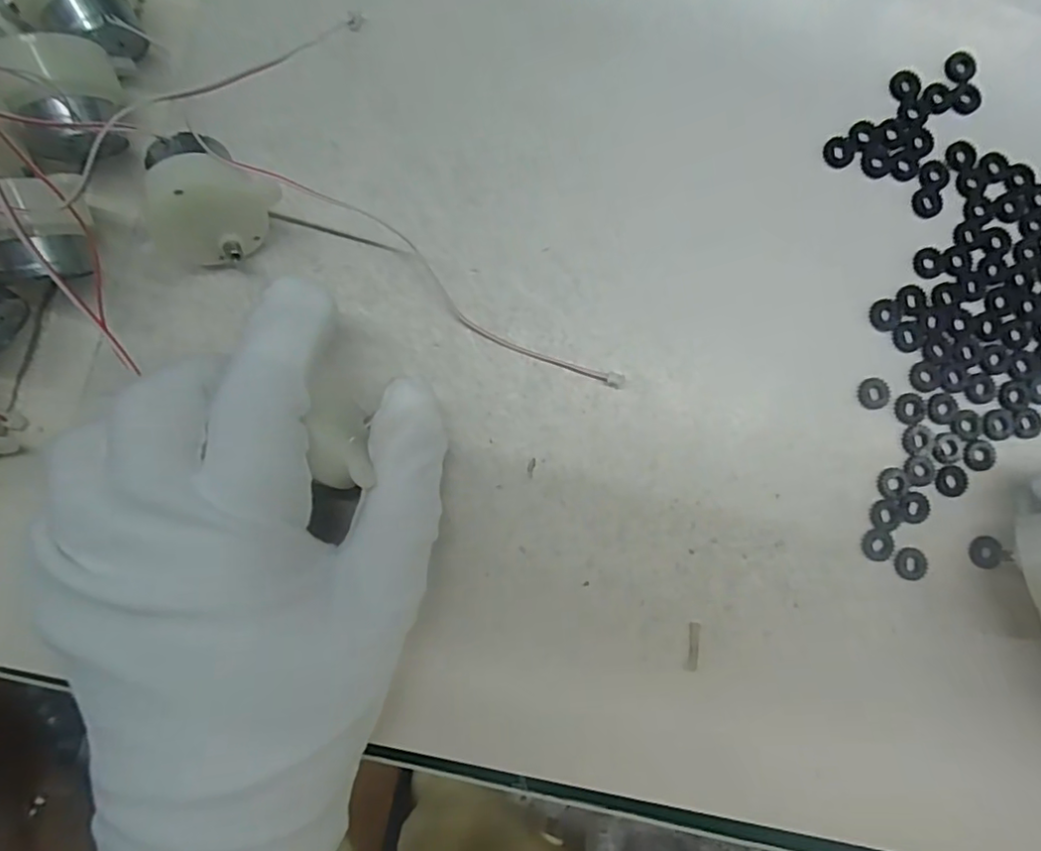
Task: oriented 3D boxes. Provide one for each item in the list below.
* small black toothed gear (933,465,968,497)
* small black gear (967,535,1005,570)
[{"bbox_3d":[0.148,0.019,0.198,0.012,0.004,0.011,1,87,-3],"label":"small black toothed gear"},{"bbox_3d":[0.159,0.043,0.196,0.010,0.004,0.011,0,87,-3],"label":"small black gear"}]

